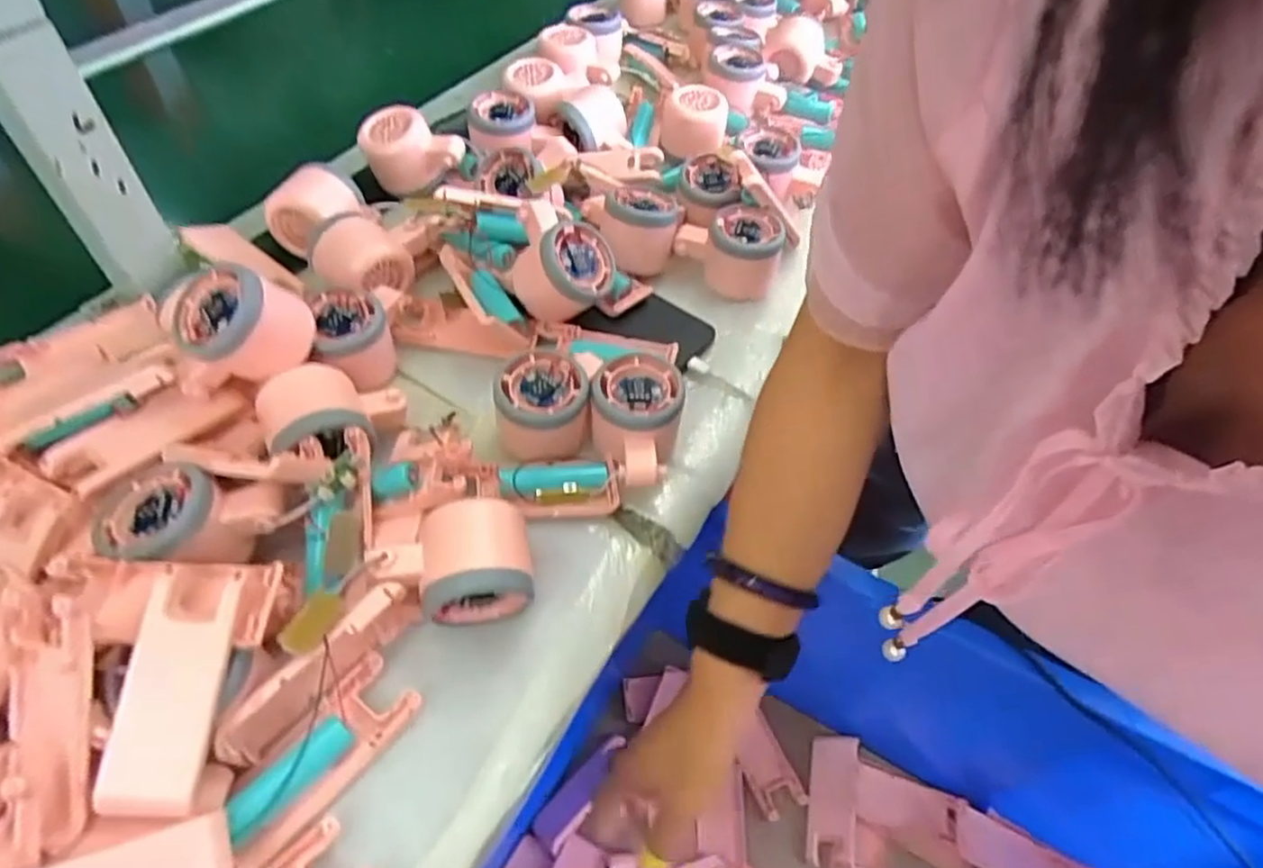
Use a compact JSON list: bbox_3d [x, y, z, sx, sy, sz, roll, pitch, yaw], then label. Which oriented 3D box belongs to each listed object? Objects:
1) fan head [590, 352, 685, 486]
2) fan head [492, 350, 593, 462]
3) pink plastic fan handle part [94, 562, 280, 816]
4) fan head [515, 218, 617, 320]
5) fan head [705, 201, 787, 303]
[{"bbox_3d":[0.002,-0.005,0.448,0.055,0.049,0.077,3,52,-2],"label":"fan head"},{"bbox_3d":[-0.056,-0.019,0.447,0.057,0.042,0.053,-6,53,-9],"label":"fan head"},{"bbox_3d":[-0.202,0.111,0.320,0.047,0.028,0.107,18,73,-19],"label":"pink plastic fan handle part"},{"bbox_3d":[-0.051,-0.115,0.503,0.062,0.054,0.057,20,67,-33],"label":"fan head"},{"bbox_3d":[0.089,-0.148,0.564,0.057,0.049,0.063,12,53,5],"label":"fan head"}]

